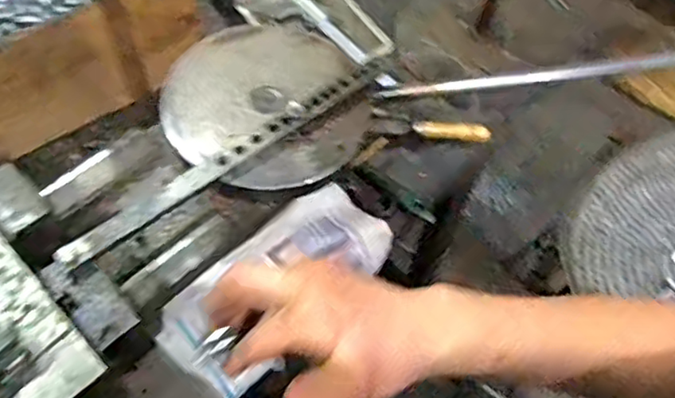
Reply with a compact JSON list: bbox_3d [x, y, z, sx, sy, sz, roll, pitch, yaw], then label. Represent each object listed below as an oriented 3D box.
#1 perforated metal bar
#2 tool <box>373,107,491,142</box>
[{"bbox_3d":[-0.080,-0.045,0.554,0.343,0.016,0.024,-33,67,-19],"label":"perforated metal bar"},{"bbox_3d":[0.108,-0.082,0.741,0.134,0.017,0.031,13,60,5],"label":"tool"}]

